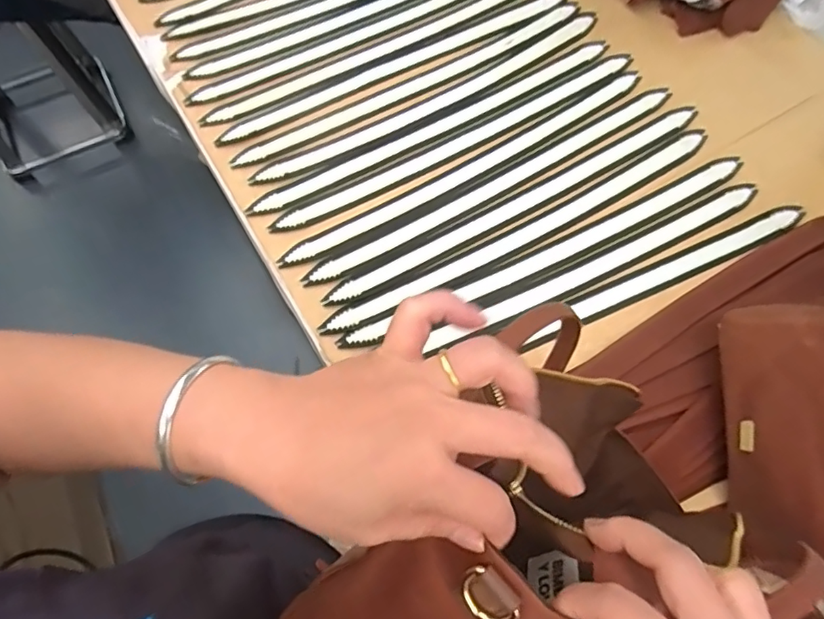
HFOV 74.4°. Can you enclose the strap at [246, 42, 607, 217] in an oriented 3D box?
[{"bbox_3d":[0.033,-0.253,0.750,0.545,0.015,0.039,-29,67,-12],"label":"strap"}]

